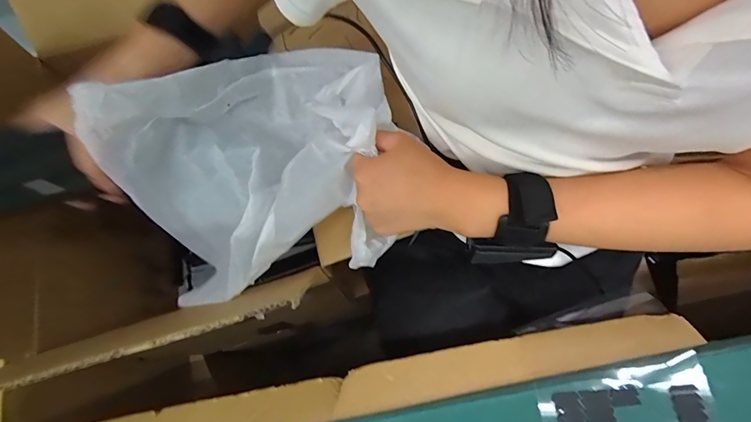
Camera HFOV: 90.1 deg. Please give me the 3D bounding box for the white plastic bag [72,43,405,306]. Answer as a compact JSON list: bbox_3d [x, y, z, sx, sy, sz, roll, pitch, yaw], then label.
[{"bbox_3d":[-0.084,-0.039,0.305,0.218,0.093,0.197,-16,88,-8],"label":"white plastic bag"}]

